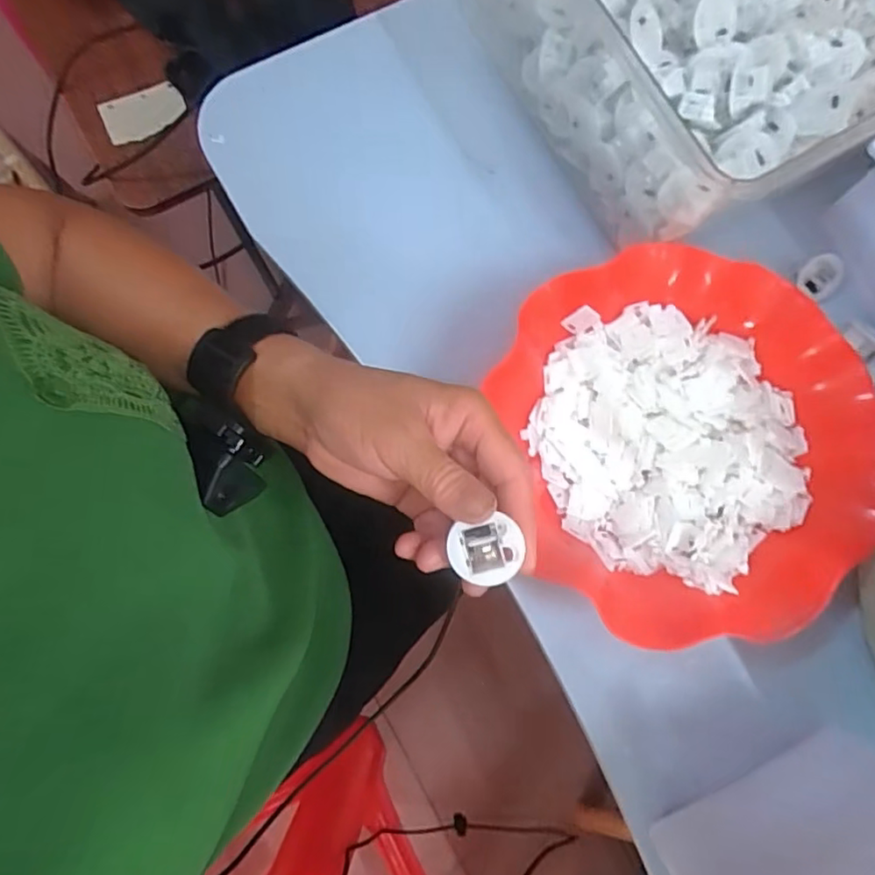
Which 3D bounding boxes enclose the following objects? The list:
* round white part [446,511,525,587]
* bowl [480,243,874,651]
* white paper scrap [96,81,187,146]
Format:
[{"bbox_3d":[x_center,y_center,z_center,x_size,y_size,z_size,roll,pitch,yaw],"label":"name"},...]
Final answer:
[{"bbox_3d":[0.022,0.048,0.262,0.028,0.012,0.027,19,95,7],"label":"round white part"},{"bbox_3d":[0.142,0.002,0.365,0.212,0.063,0.229,0,77,-1],"label":"bowl"},{"bbox_3d":[-0.314,-0.345,0.634,0.090,0.007,0.056,-17,82,3],"label":"white paper scrap"}]

